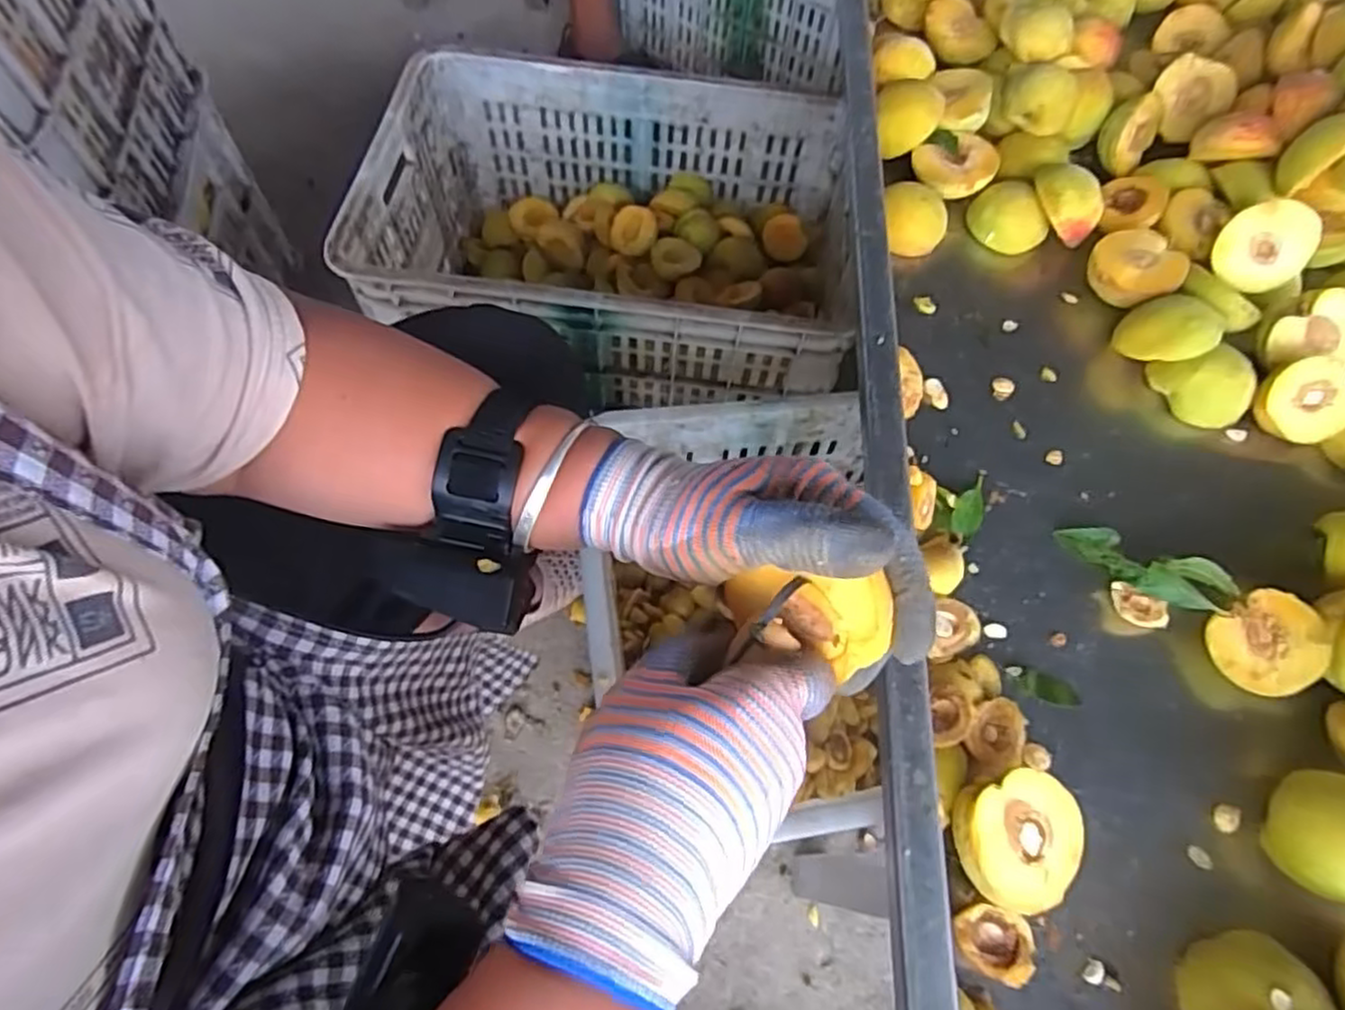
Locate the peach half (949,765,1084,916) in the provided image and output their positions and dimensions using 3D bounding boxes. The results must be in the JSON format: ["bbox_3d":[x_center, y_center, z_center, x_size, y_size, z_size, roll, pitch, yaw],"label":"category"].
[{"bbox_3d":[0.169,0.164,0.349,0.059,0.035,0.059,-16,66,-10],"label":"peach half"}]

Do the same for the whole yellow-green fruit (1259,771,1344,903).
[{"bbox_3d":[0.334,0.165,0.357,0.053,0.062,0.061,0,64,-2],"label":"whole yellow-green fruit"}]

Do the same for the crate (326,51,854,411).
[{"bbox_3d":[-0.062,-0.306,0.857,0.517,0.229,0.363,7,64,1],"label":"crate"}]

